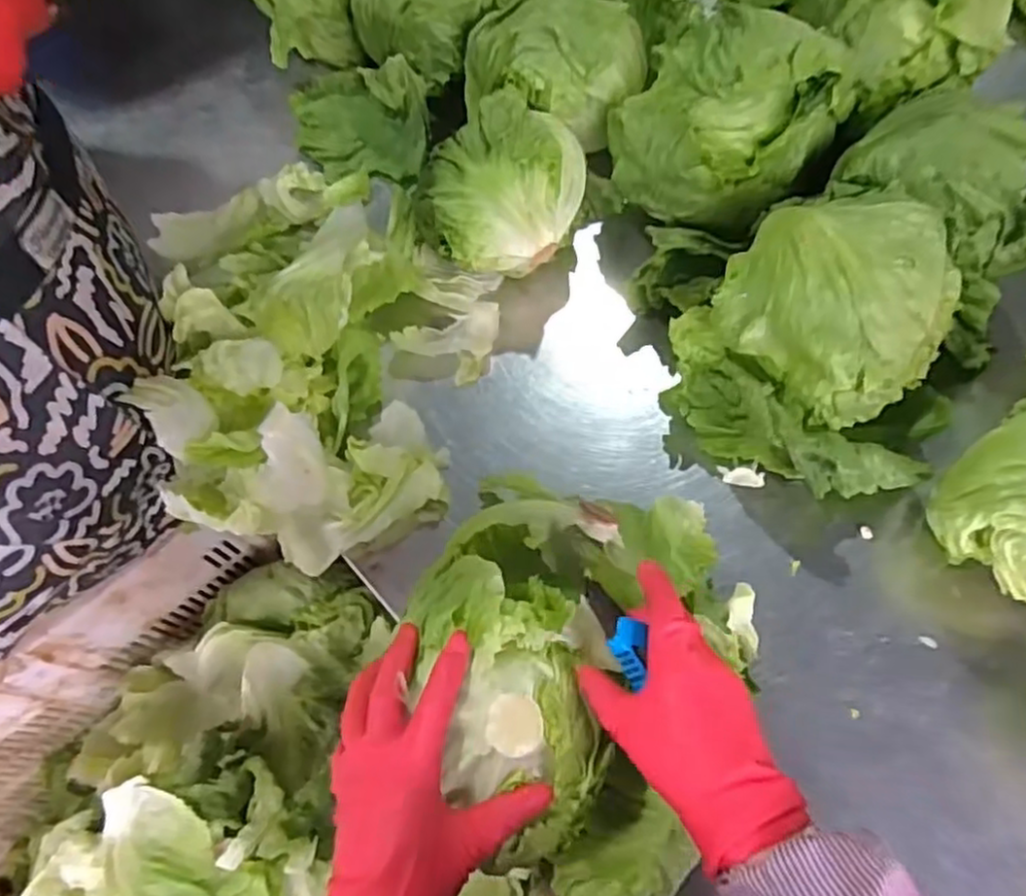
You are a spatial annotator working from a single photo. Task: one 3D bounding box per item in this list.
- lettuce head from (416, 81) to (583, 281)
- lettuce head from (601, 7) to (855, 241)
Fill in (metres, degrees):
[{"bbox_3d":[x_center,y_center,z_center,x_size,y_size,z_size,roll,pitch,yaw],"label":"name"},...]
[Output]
[{"bbox_3d":[-0.009,-0.220,0.606,0.135,0.095,0.116,0,65,2],"label":"lettuce head"},{"bbox_3d":[0.178,-0.280,0.598,0.151,0.123,0.175,38,71,17],"label":"lettuce head"}]

